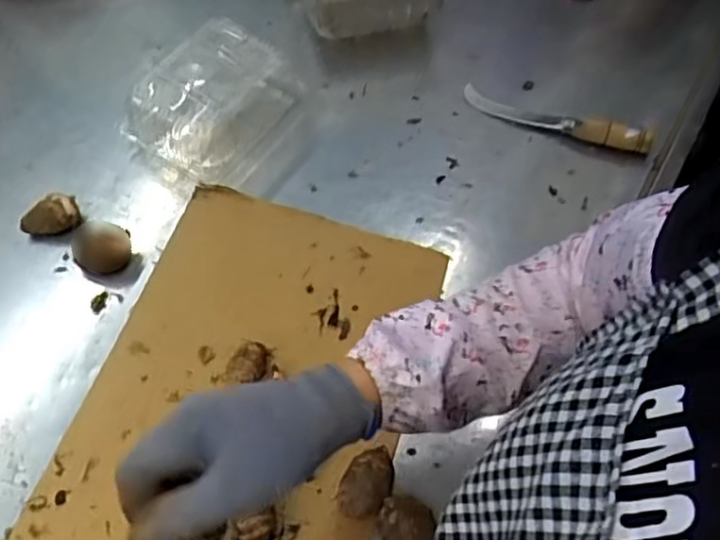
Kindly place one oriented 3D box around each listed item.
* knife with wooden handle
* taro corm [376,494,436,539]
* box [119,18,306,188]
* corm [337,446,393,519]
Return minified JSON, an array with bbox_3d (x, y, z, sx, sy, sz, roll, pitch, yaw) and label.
[{"bbox_3d":[0.214,-0.167,0.745,0.206,0.029,0.022,21,63,11],"label":"knife with wooden handle"},{"bbox_3d":[0.036,0.202,0.532,0.043,0.033,0.039,17,62,9],"label":"taro corm"},{"bbox_3d":[-0.152,-0.178,0.719,0.130,0.077,0.152,30,65,16],"label":"box"},{"bbox_3d":[0.005,0.172,0.545,0.038,0.037,0.058,26,64,14],"label":"corm"}]

